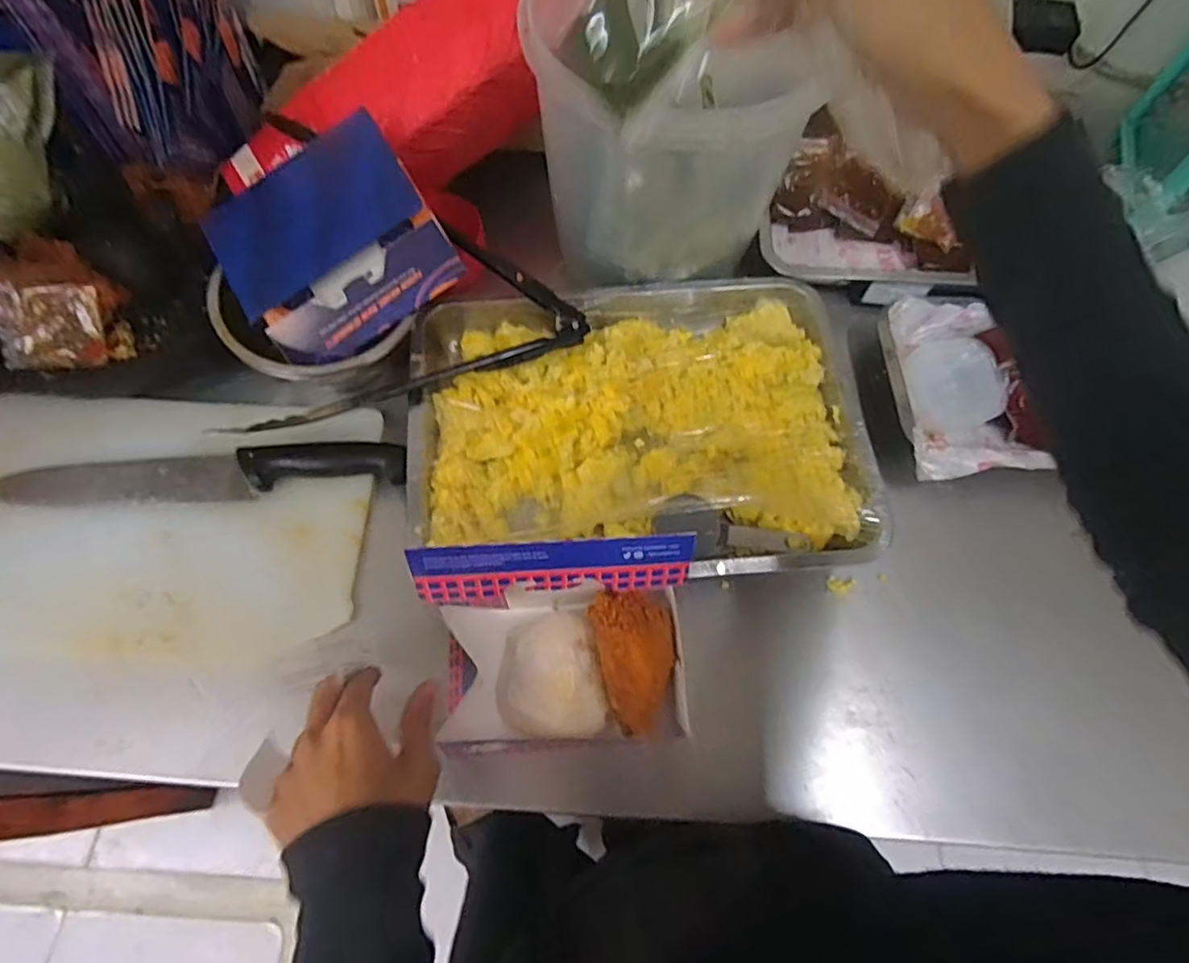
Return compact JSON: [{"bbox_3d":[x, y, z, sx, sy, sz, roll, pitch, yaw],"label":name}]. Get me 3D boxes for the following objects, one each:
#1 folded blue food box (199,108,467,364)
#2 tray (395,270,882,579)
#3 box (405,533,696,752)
[{"bbox_3d":[-0.227,-0.207,0.522,0.179,0.017,0.179,-27,94,7],"label":"folded blue food box"},{"bbox_3d":[0.038,-0.052,0.558,0.397,0.044,0.289,-2,66,-4],"label":"tray"},{"bbox_3d":[-0.023,0.115,0.423,0.170,0.156,0.106,-1,66,-3],"label":"box"}]

